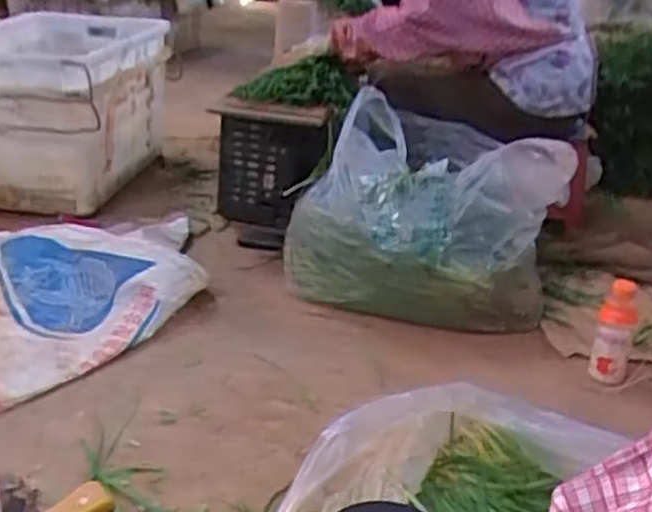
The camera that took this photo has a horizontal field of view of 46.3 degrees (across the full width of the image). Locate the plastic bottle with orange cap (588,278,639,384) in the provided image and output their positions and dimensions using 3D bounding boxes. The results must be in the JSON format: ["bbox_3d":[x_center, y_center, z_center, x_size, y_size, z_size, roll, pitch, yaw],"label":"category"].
[{"bbox_3d":[0.525,0.125,1.377,0.066,0.169,0.070,13,27,19],"label":"plastic bottle with orange cap"}]

